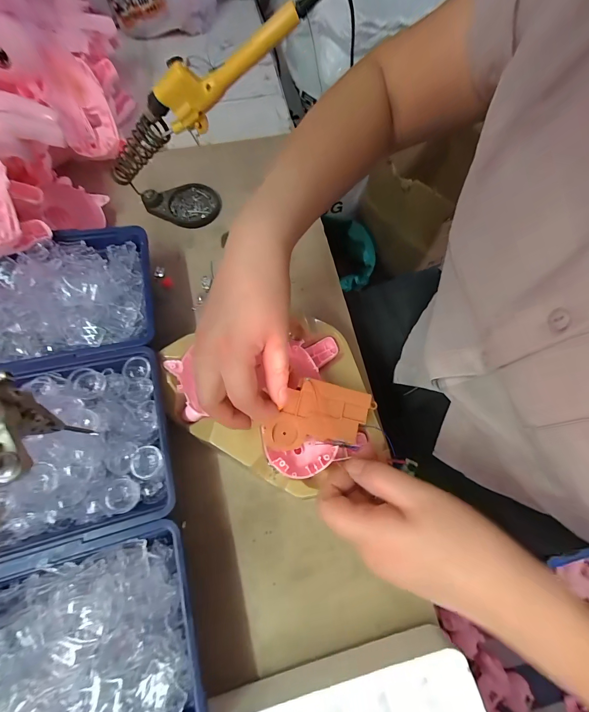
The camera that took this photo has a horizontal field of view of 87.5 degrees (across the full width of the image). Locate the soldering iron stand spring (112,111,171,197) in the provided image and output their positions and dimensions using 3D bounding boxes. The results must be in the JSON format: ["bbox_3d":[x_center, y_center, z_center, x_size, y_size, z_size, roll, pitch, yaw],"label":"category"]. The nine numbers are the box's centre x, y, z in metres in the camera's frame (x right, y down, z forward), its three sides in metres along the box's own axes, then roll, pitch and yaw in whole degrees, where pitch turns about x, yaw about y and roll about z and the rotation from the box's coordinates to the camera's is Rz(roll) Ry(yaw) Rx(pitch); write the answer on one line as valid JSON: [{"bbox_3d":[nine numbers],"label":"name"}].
[{"bbox_3d":[-0.172,-0.226,0.339,0.092,0.030,0.023,-22,66,35],"label":"soldering iron stand spring"}]

